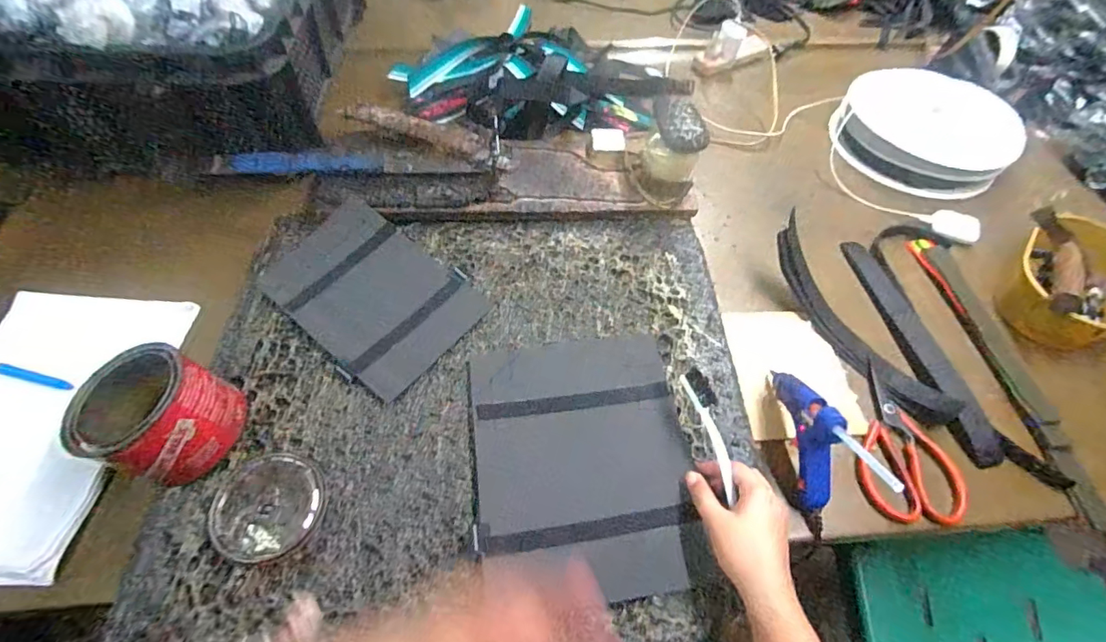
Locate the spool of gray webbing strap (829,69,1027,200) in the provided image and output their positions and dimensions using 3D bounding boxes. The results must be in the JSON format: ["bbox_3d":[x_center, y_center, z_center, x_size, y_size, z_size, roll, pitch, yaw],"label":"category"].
[{"bbox_3d":[0.594,-0.315,0.767,0.252,0.058,0.262,1,56,-2],"label":"spool of gray webbing strap"}]

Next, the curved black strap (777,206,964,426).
[{"bbox_3d":[0.342,0.002,0.557,0.044,0.058,0.276,-30,74,-18],"label":"curved black strap"}]

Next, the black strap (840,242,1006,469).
[{"bbox_3d":[0.428,0.016,0.575,0.041,0.023,0.303,-6,57,-7],"label":"black strap"}]

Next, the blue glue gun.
[{"bbox_3d":[0.245,0.102,0.450,0.023,0.133,0.140,-1,56,-4],"label":"blue glue gun"}]

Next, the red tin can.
[{"bbox_3d":[-0.356,0.086,0.440,0.099,0.097,0.098,1,56,-2],"label":"red tin can"}]

